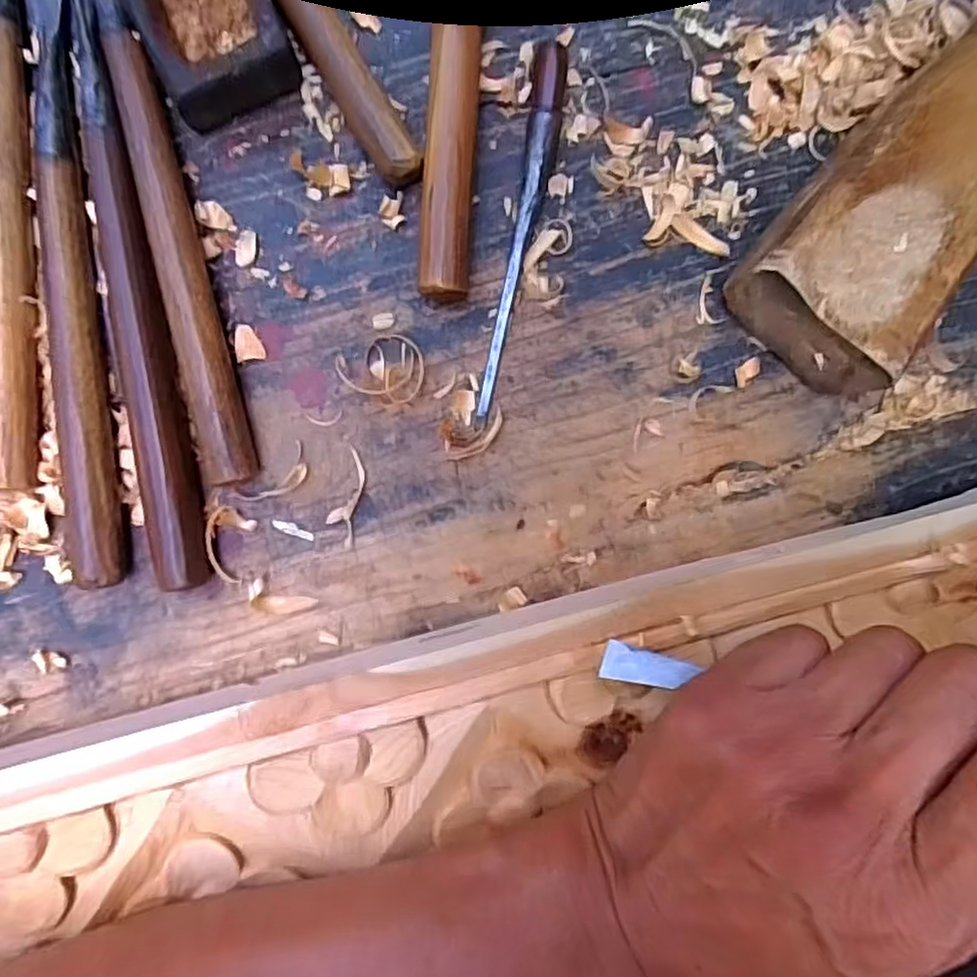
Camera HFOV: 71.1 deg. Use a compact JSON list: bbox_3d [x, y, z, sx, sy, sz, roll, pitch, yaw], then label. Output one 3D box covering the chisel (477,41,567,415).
[{"bbox_3d":[0.012,-0.097,0.263,0.013,0.011,0.138,11,93,-7],"label":"chisel"}]

